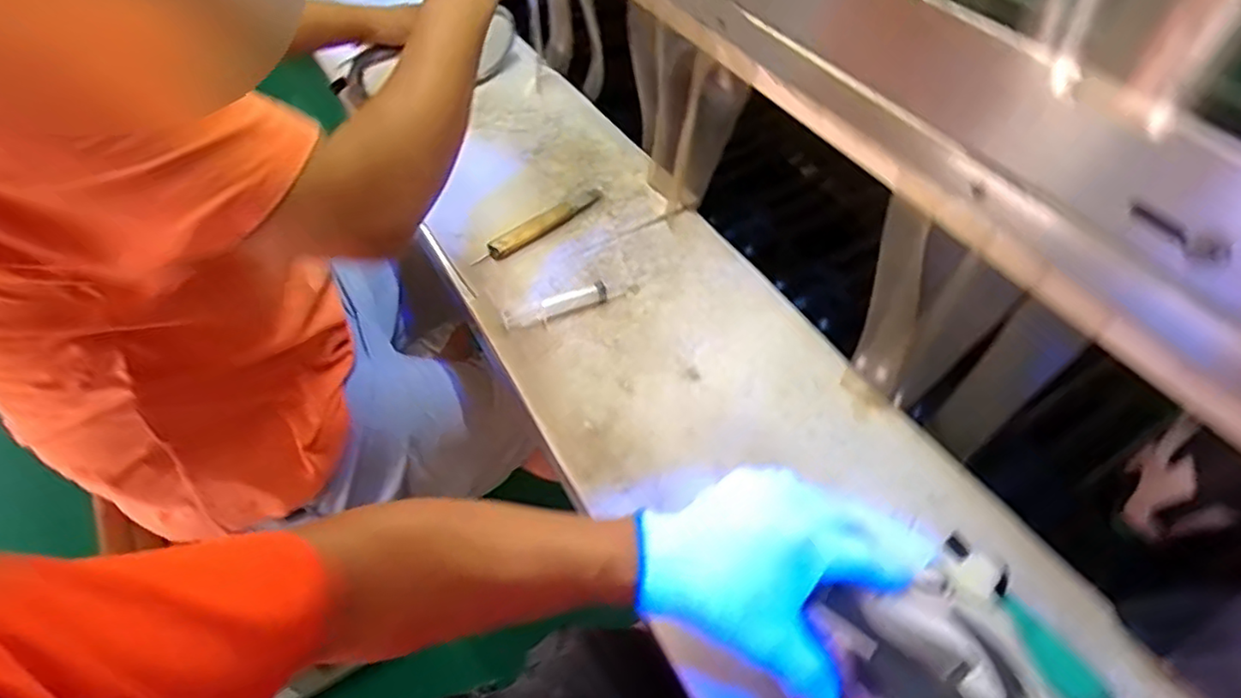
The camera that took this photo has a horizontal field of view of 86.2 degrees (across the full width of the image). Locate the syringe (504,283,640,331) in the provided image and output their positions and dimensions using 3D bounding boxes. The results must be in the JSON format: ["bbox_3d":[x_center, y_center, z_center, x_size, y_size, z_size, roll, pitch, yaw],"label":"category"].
[{"bbox_3d":[-0.052,-0.051,0.709,0.150,0.024,0.024,-24,54,-16],"label":"syringe"}]

